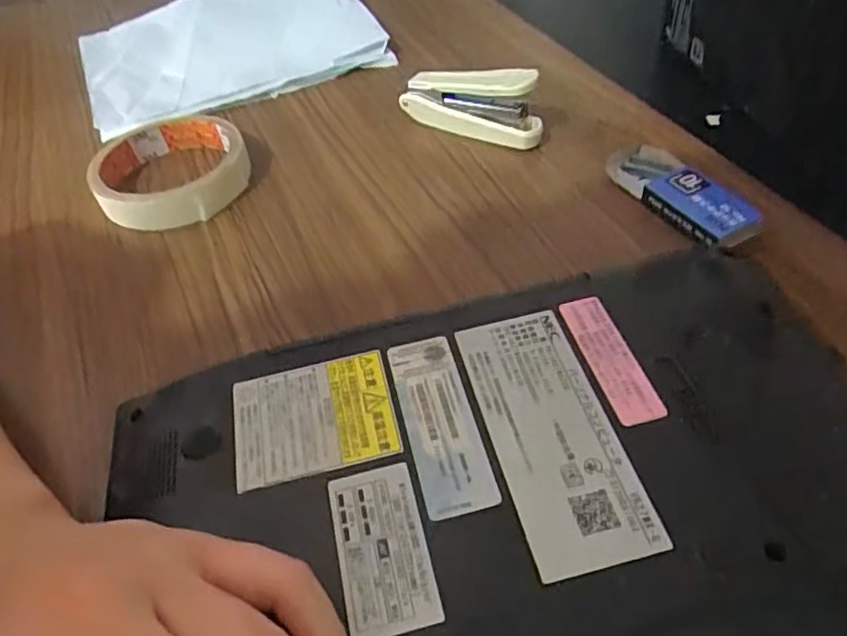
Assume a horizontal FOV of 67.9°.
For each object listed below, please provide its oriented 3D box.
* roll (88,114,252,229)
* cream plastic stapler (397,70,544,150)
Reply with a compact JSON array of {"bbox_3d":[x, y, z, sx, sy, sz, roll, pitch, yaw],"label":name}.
[{"bbox_3d":[-0.152,-0.092,0.379,0.088,0.021,0.098,-21,50,-12],"label":"roll"},{"bbox_3d":[0.028,-0.131,0.378,0.093,0.047,0.015,27,57,26],"label":"cream plastic stapler"}]

